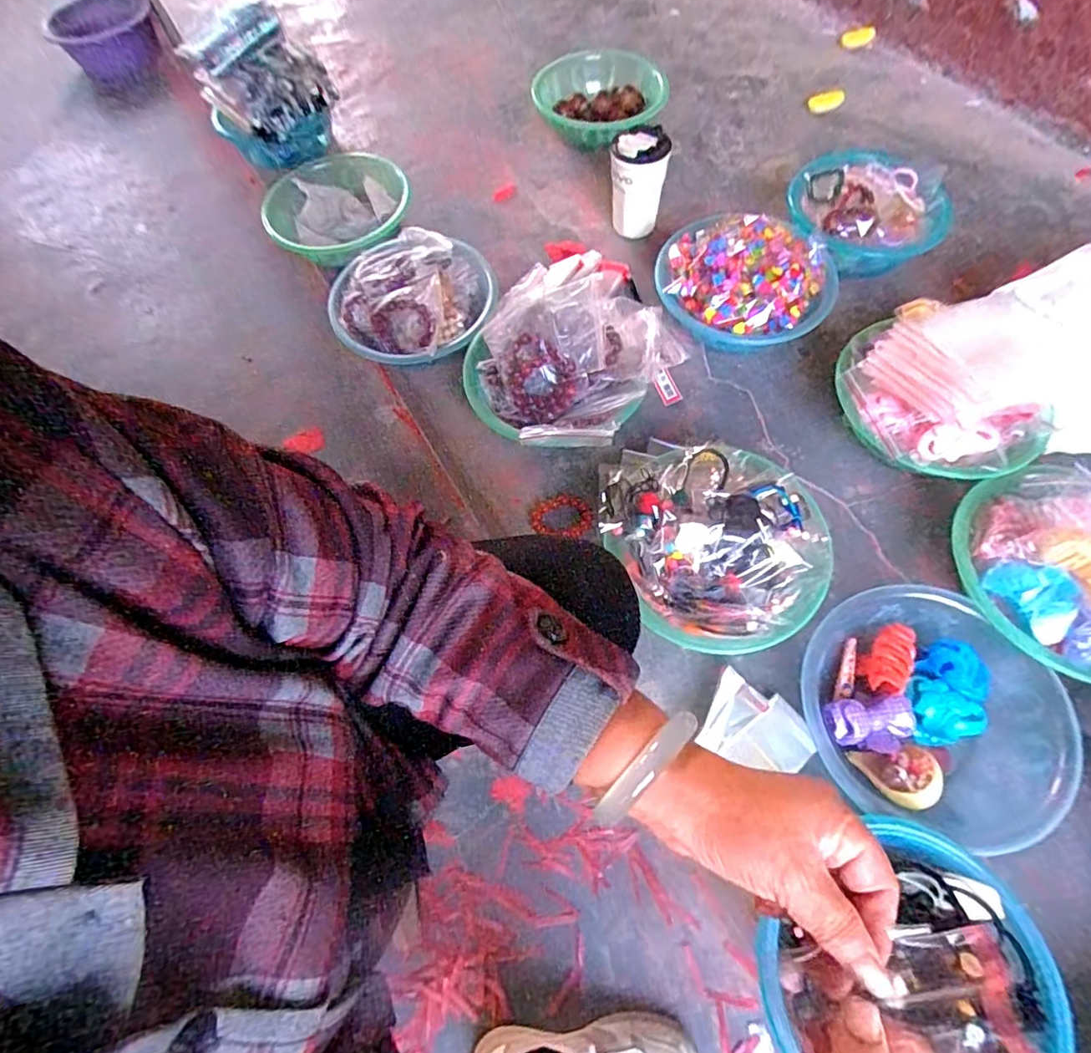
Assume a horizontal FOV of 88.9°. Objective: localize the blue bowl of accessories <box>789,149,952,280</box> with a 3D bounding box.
[{"bbox_3d":[0.480,-0.467,0.844,0.209,0.087,0.201,-1,65,2],"label":"blue bowl of accessories"}]

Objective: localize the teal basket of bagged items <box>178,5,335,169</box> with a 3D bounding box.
[{"bbox_3d":[-0.522,-0.813,1.051,0.227,0.227,0.179,-26,66,-9],"label":"teal basket of bagged items"}]

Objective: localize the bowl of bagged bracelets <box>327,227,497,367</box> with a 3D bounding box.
[{"bbox_3d":[-0.196,-0.336,0.817,0.228,0.095,0.229,-1,65,2],"label":"bowl of bagged bracelets"}]

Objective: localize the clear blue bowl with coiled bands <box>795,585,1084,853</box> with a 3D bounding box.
[{"bbox_3d":[0.382,0.184,0.564,0.222,0.075,0.222,-1,65,2],"label":"clear blue bowl with coiled bands"}]

